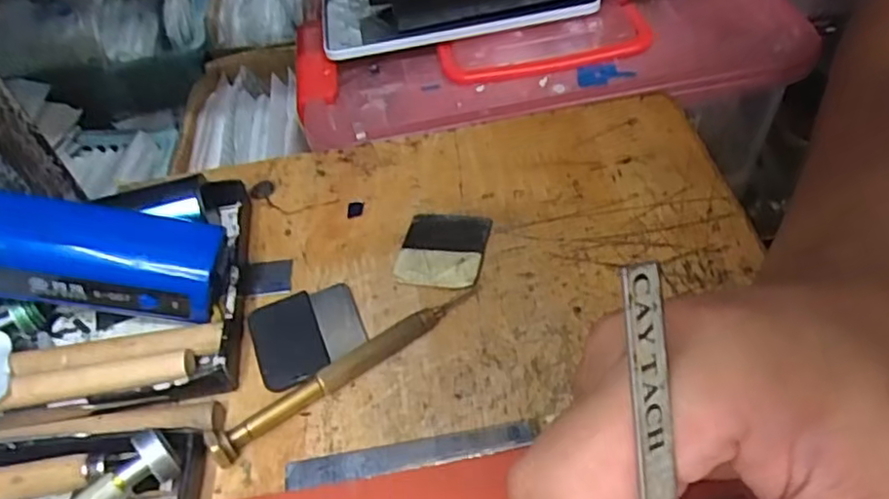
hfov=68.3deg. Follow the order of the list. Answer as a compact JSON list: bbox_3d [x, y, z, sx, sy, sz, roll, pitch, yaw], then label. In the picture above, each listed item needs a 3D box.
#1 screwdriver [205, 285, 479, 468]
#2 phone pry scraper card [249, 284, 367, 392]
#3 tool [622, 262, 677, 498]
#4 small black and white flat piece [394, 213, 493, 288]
[{"bbox_3d":[-0.034,0.042,0.240,0.110,0.008,0.010,-32,53,-19],"label":"screwdriver"},{"bbox_3d":[-0.053,0.032,0.255,0.041,0.004,0.039,-20,50,-10],"label":"phone pry scraper card"},{"bbox_3d":[0.044,0.067,0.133,0.007,0.133,0.004,-11,11,-18],"label":"tool"},{"bbox_3d":[-0.001,-0.001,0.277,0.035,0.004,0.039,7,51,13],"label":"small black and white flat piece"}]

